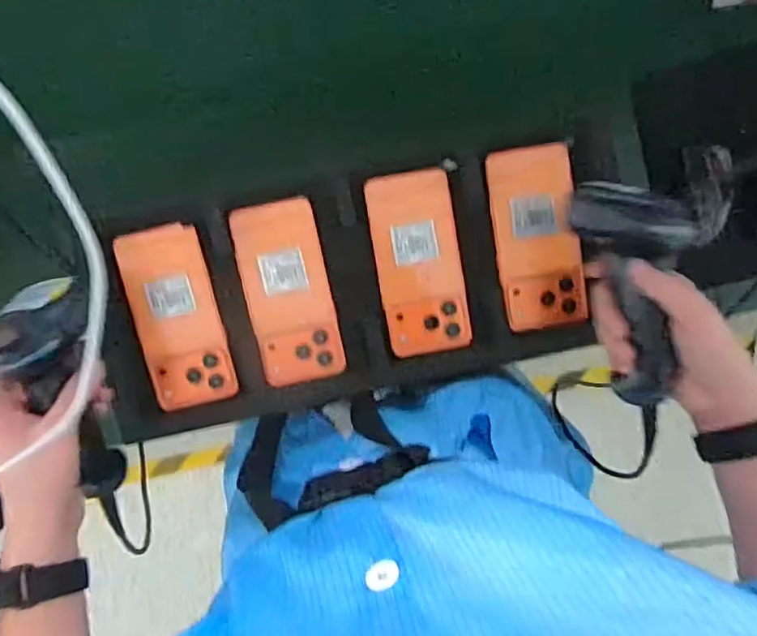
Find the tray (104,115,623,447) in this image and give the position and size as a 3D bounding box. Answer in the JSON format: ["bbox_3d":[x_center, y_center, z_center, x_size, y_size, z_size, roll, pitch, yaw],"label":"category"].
[{"bbox_3d":[-0.015,-0.030,0.548,0.468,0.020,0.196,-12,94,1],"label":"tray"}]

